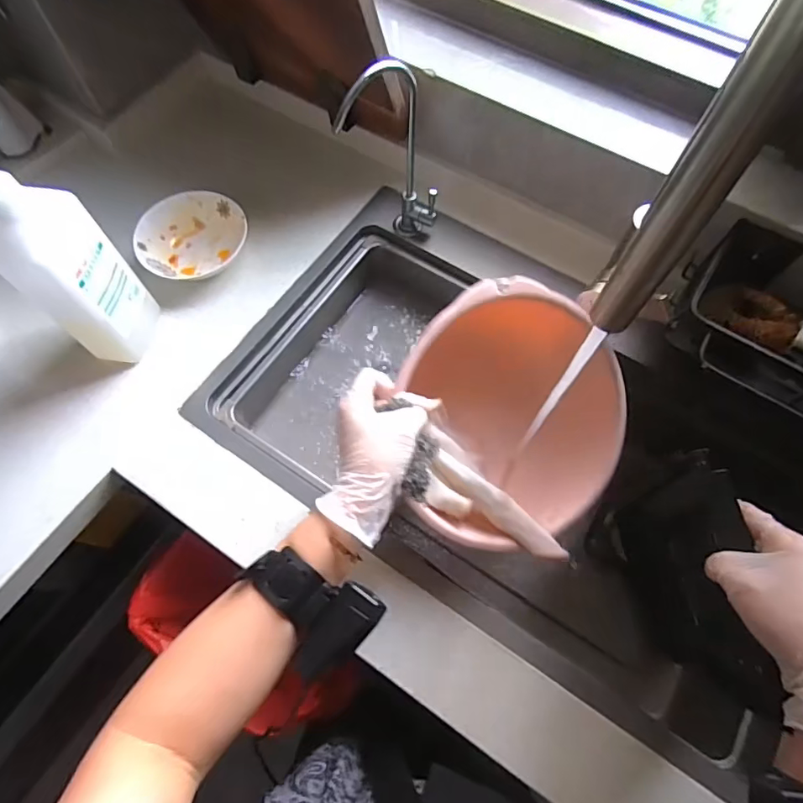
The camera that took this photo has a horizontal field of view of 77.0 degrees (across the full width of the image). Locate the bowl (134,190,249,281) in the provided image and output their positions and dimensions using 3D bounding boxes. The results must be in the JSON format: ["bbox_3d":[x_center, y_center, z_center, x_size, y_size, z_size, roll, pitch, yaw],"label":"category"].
[{"bbox_3d":[-0.285,-0.222,0.682,0.129,0.039,0.136,0,67,0],"label":"bowl"}]

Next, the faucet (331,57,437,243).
[{"bbox_3d":[-0.016,-0.277,0.598,0.120,0.237,0.044,-20,68,-8],"label":"faucet"}]

